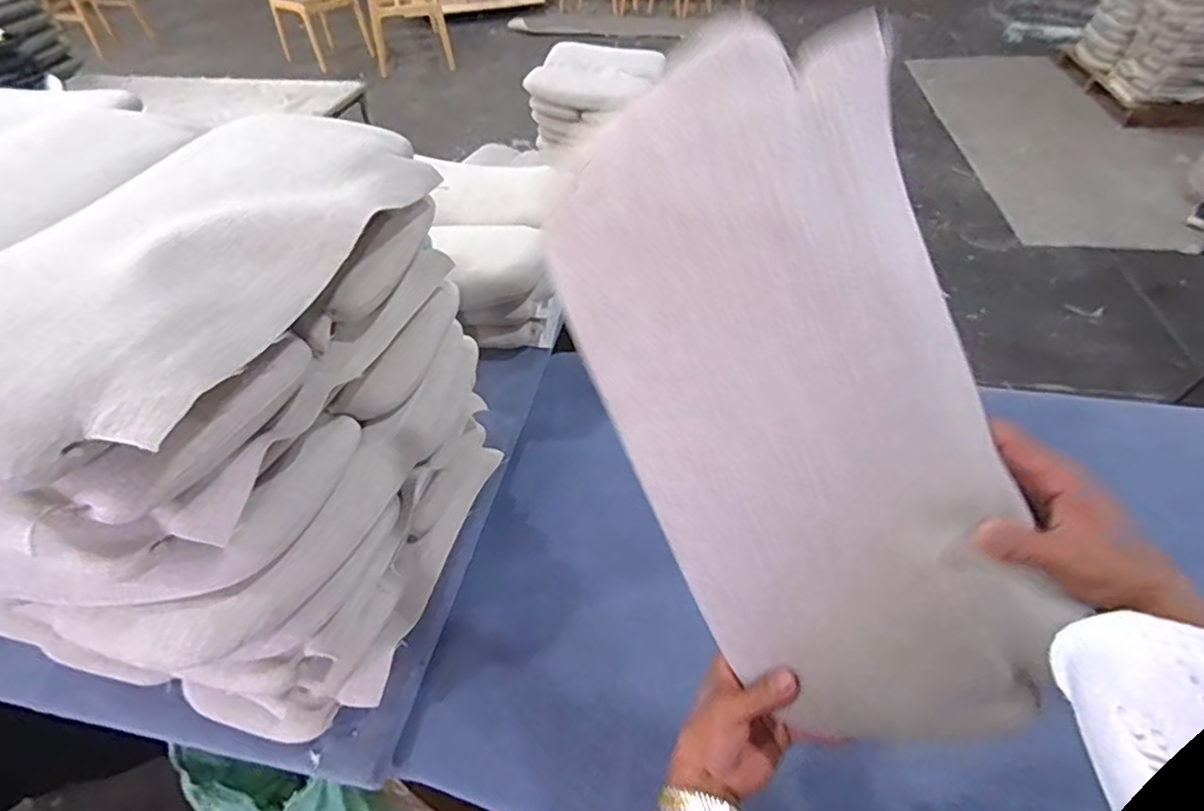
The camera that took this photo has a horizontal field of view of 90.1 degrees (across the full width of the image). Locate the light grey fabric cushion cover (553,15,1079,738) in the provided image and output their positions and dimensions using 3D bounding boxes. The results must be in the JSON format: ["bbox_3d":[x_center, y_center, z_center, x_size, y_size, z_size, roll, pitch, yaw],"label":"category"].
[{"bbox_3d":[0.109,0.013,0.378,0.220,0.422,0.031,-19,9,33],"label":"light grey fabric cushion cover"}]

